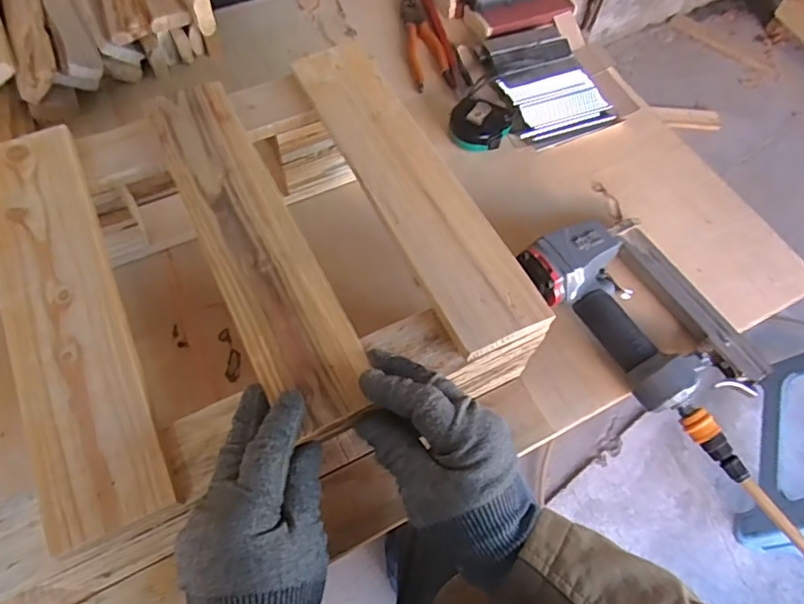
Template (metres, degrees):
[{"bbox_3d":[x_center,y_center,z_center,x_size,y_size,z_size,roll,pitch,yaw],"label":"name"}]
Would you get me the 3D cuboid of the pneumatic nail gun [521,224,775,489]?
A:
[{"bbox_3d":[0.255,0.014,0.530,0.161,0.055,0.279,-36,68,-20],"label":"pneumatic nail gun"}]

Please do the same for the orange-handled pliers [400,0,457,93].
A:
[{"bbox_3d":[0.026,-0.357,0.743,0.050,0.016,0.190,-9,61,-7],"label":"orange-handled pliers"}]

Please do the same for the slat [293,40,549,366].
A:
[{"bbox_3d":[0.005,-0.110,0.470,0.079,0.012,0.340,-23,64,-14],"label":"slat"}]

